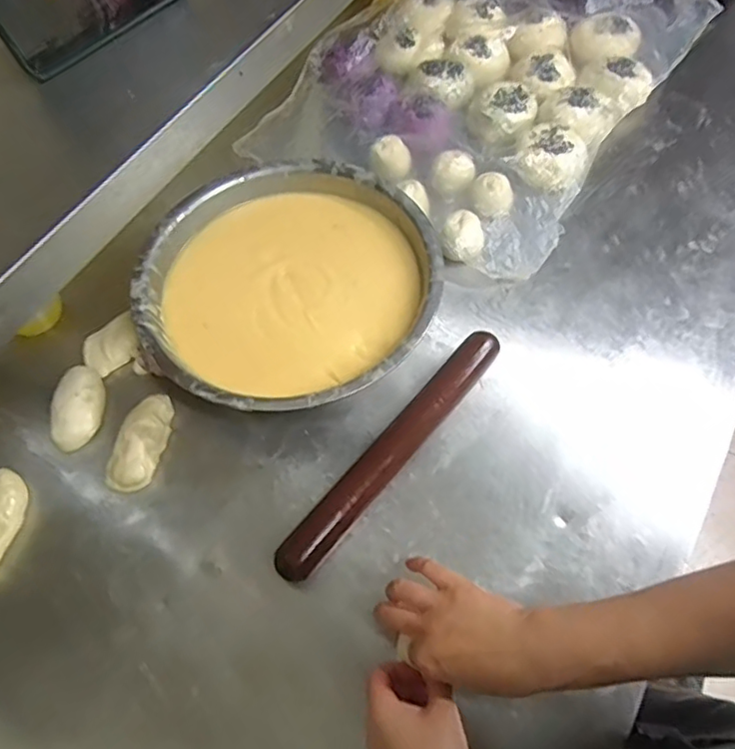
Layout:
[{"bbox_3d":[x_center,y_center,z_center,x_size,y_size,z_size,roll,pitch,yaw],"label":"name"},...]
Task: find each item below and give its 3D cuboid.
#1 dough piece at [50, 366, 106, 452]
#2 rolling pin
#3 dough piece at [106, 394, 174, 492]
[{"bbox_3d":[-0.310,0.034,0.638,0.049,0.025,0.092,-12,63,-4],"label":"dough piece"},{"bbox_3d":[0.030,0.073,0.595,0.041,0.045,0.318,37,69,19],"label":"rolling pin"},{"bbox_3d":[-0.235,0.069,0.617,0.046,0.028,0.106,14,64,9],"label":"dough piece"}]

